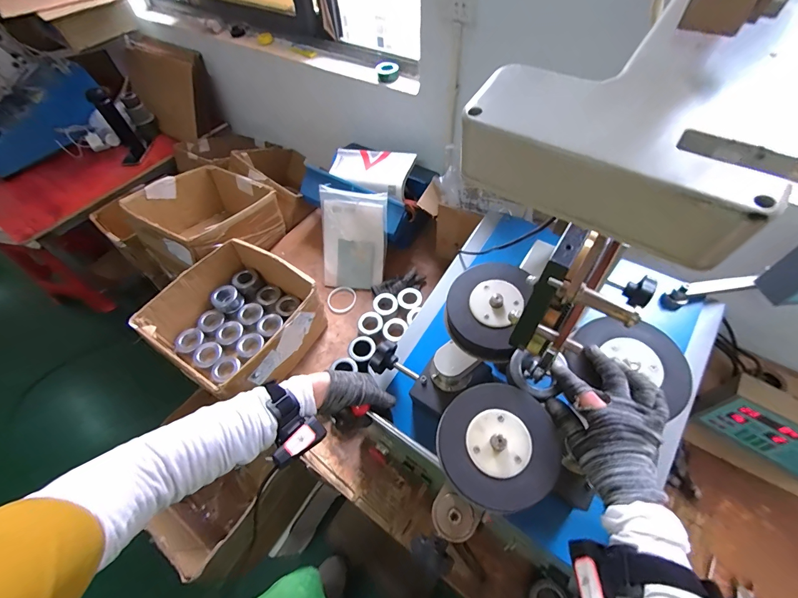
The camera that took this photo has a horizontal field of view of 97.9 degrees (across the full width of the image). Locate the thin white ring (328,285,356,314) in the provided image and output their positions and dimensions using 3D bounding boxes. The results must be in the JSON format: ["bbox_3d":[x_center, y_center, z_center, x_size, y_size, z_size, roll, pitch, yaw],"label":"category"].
[{"bbox_3d":[-0.168,0.001,1.021,0.085,0.013,0.081,-1,68,3],"label":"thin white ring"}]

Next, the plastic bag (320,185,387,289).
[{"bbox_3d":[-0.134,-0.167,1.000,0.193,0.274,0.026,7,19,10],"label":"plastic bag"}]

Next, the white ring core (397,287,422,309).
[{"bbox_3d":[0.031,-0.003,0.993,0.065,0.014,0.072,20,60,16],"label":"white ring core"}]

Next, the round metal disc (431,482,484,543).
[{"bbox_3d":[0.073,0.286,0.458,0.060,0.021,0.056,-2,56,2],"label":"round metal disc"}]

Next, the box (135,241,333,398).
[{"bbox_3d":[-0.400,0.051,0.893,0.335,0.167,0.337,28,62,21],"label":"box"}]

